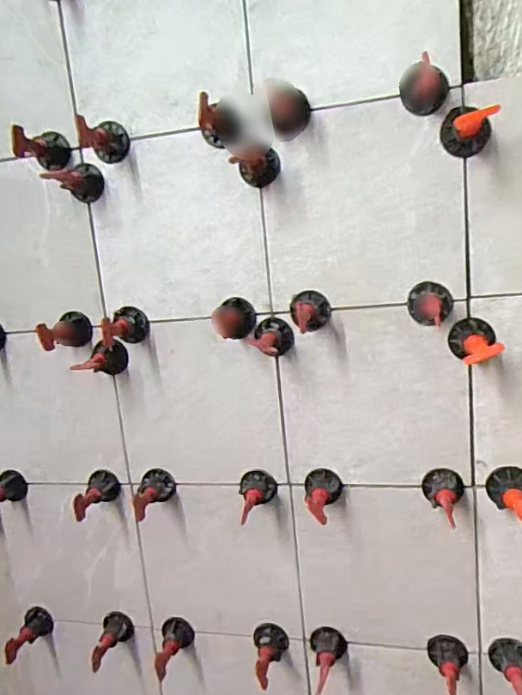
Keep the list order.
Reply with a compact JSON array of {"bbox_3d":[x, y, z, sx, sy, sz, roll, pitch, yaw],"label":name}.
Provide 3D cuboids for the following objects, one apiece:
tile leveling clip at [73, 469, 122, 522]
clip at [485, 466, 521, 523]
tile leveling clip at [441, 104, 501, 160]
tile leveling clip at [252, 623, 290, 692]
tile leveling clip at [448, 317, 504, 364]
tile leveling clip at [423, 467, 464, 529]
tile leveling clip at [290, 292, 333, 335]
[{"bbox_3d":[-0.145,0.132,0.454,0.026,0.028,0.045,-4,10,5],"label":"tile leveling clip"},{"bbox_3d":[0.182,0.110,0.373,0.031,0.025,0.056,-1,11,25],"label":"clip"},{"bbox_3d":[0.139,-0.148,0.343,0.033,0.031,0.037,-2,10,17],"label":"tile leveling clip"},{"bbox_3d":[0.010,0.270,0.444,0.030,0.026,0.050,-5,10,0],"label":"tile leveling clip"},{"bbox_3d":[0.156,-0.005,0.371,0.036,0.029,0.027,-2,10,20],"label":"tile leveling clip"},{"bbox_3d":[0.139,0.114,0.390,0.030,0.025,0.045,-2,10,20],"label":"tile leveling clip"},{"bbox_3d":[0.038,-0.026,0.386,0.031,0.030,0.039,-4,10,5],"label":"tile leveling clip"}]

